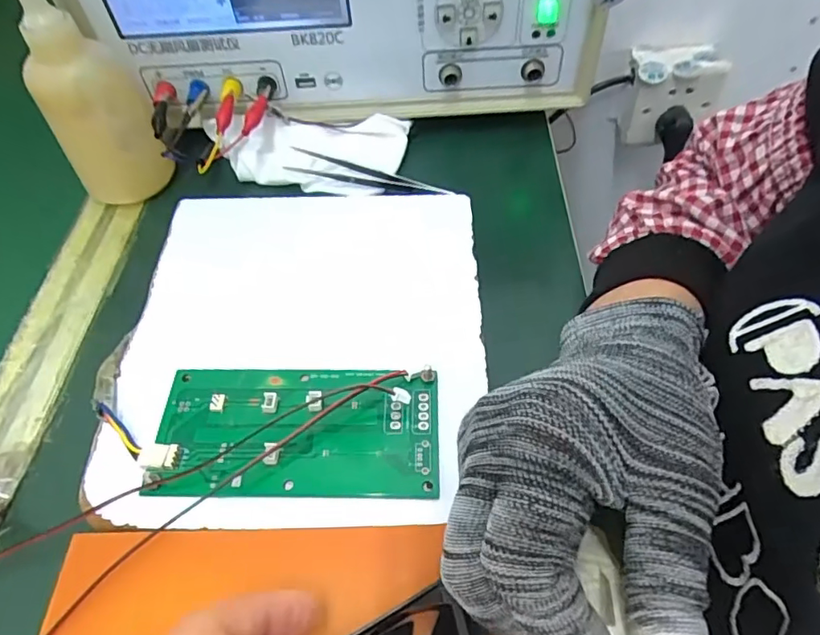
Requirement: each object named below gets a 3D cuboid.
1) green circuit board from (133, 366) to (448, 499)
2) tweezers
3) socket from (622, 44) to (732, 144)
[{"bbox_3d":[-0.054,0.051,0.256,0.132,0.013,0.064,-1,54,3],"label":"green circuit board"},{"bbox_3d":[-0.028,-0.100,0.374,0.117,0.010,0.019,13,56,13],"label":"tweezers"},{"bbox_3d":[0.271,-0.235,0.566,0.093,0.080,0.055,-3,54,1],"label":"socket"}]

